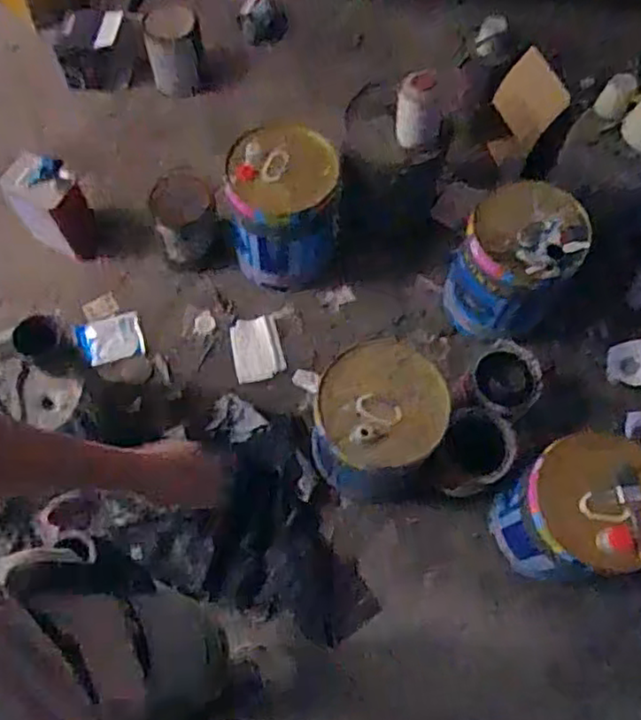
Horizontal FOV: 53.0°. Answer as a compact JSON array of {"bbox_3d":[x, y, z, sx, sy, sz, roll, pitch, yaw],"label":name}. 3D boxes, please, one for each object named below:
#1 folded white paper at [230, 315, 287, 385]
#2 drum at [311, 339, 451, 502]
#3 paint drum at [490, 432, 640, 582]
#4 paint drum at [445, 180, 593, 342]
[{"bbox_3d":[-0.162,-0.028,1.642,0.124,0.015,0.167,-11,70,-5],"label":"folded white paper"},{"bbox_3d":[0.114,0.134,1.362,0.245,0.287,0.265,1,67,-2],"label":"drum"},{"bbox_3d":[0.515,0.312,1.322,0.266,0.321,0.245,1,67,-2],"label":"paint drum"},{"bbox_3d":[0.459,-0.226,1.556,0.249,0.319,0.256,32,72,11],"label":"paint drum"}]

